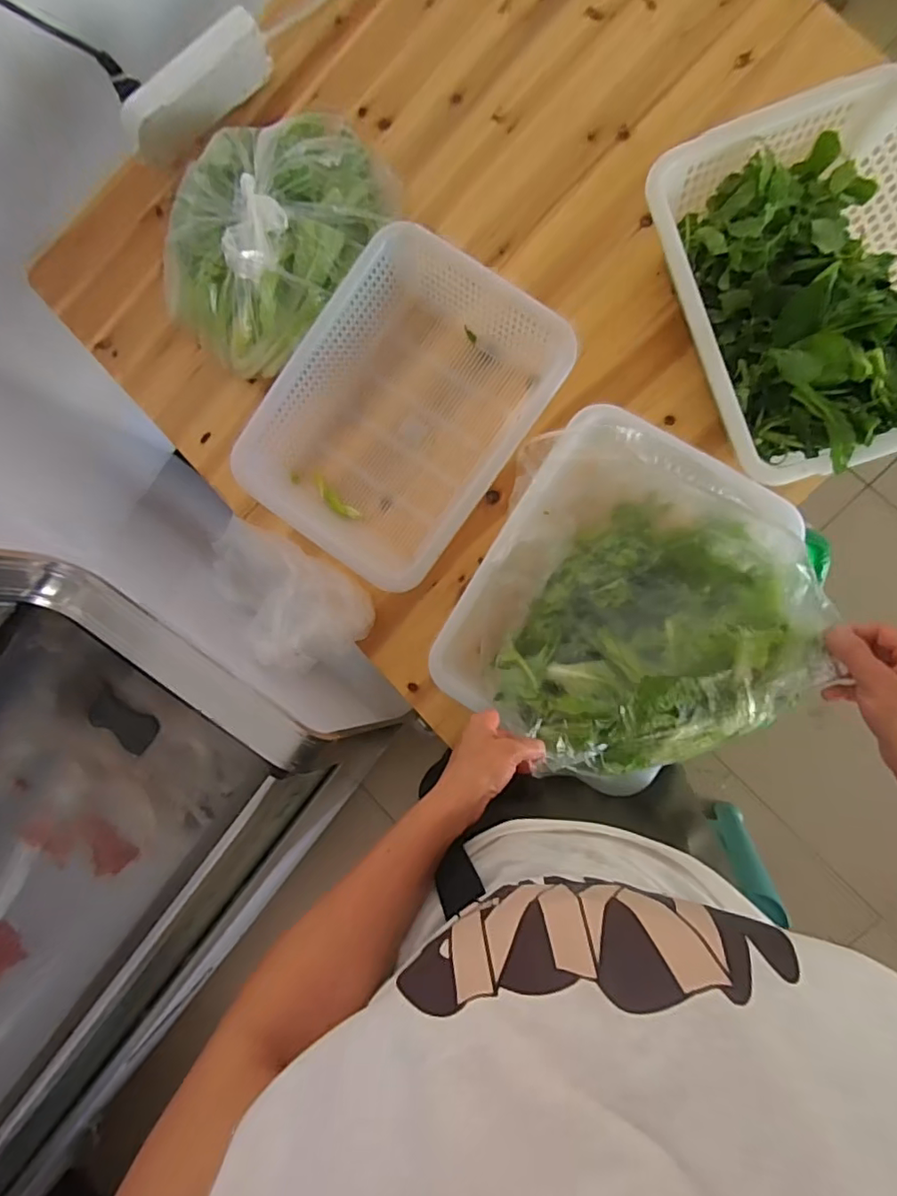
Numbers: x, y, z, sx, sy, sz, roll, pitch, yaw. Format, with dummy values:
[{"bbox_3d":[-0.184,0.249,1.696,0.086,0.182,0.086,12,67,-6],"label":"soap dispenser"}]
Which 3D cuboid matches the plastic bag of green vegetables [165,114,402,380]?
[{"bbox_3d":[-0.165,-0.390,0.597,0.255,0.154,0.180,-44,82,5],"label":"plastic bag of green vegetables"}]

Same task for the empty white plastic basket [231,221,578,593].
[{"bbox_3d":[-0.047,-0.192,0.615,0.241,0.098,0.315,33,94,9],"label":"empty white plastic basket"}]

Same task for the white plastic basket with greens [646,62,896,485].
[{"bbox_3d":[0.352,-0.295,0.547,0.244,0.105,0.339,-20,85,8],"label":"white plastic basket with greens"}]

